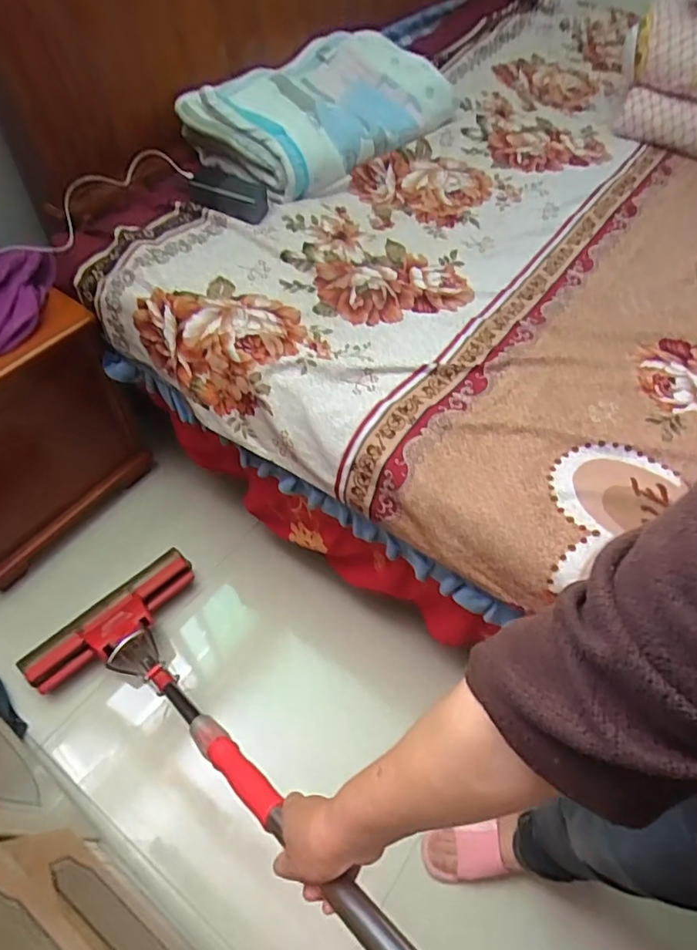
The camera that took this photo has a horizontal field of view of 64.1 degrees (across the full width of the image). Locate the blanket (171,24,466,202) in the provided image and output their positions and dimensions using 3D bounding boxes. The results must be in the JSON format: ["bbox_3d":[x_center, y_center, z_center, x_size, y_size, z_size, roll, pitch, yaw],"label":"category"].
[{"bbox_3d":[-0.039,-0.746,1.097,0.291,0.116,0.531,34,62,16],"label":"blanket"}]

